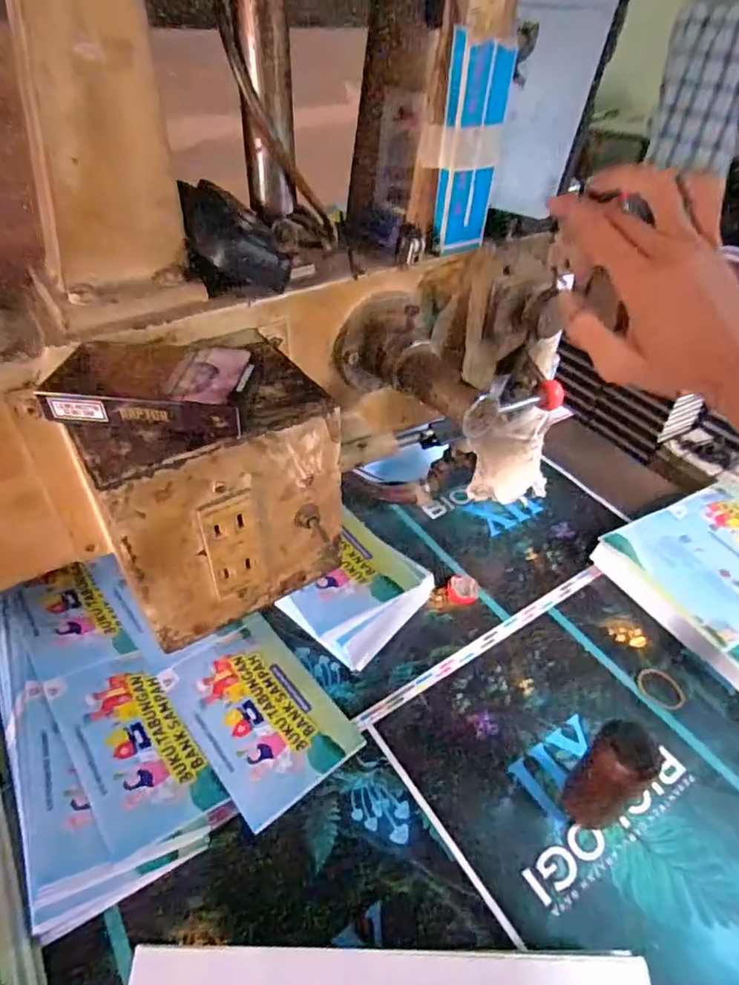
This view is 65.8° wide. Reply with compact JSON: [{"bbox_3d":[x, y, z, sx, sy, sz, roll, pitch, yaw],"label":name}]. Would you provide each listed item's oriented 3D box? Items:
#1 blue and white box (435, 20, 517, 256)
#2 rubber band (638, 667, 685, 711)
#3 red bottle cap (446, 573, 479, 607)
[{"bbox_3d":[0.066,-0.215,0.365,0.042,0.117,0.012,-17,44,-20],"label":"blue and white box"},{"bbox_3d":[0.265,0.177,0.518,0.041,0.004,0.033,33,50,31],"label":"rubber band"},{"bbox_3d":[0.095,0.099,0.582,0.031,0.011,0.034,1,41,-1],"label":"red bottle cap"}]

